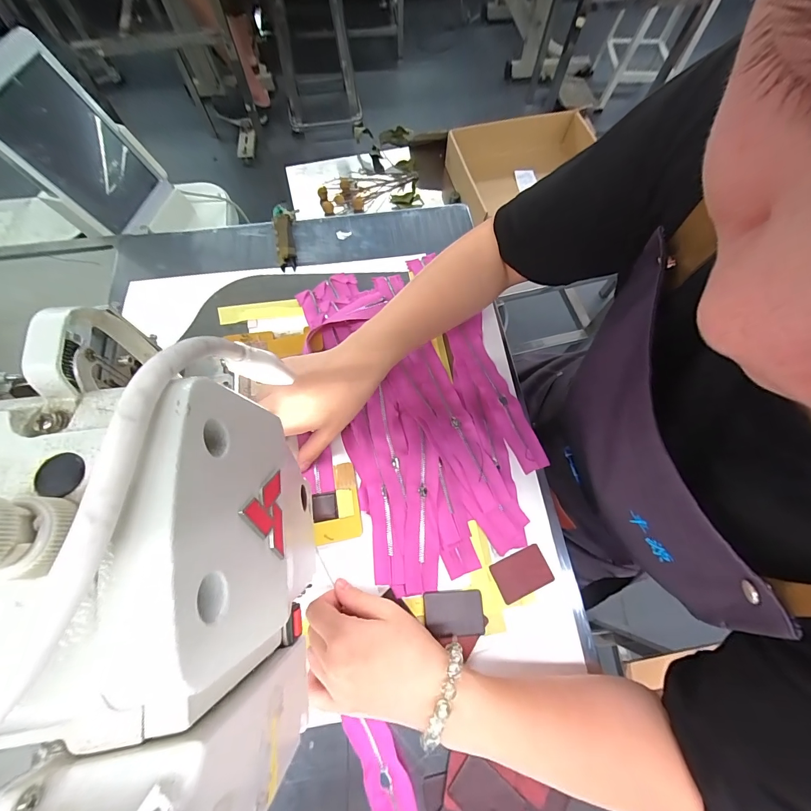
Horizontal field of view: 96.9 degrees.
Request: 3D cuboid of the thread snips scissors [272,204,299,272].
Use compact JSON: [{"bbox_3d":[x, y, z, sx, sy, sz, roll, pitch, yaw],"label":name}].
[{"bbox_3d":[-0.154,-0.217,0.463,0.029,0.012,0.099,-8,70,-4],"label":"thread snips scissors"}]

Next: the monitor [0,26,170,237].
[{"bbox_3d":[-0.442,-0.344,0.487,0.025,0.206,0.148,10,69,21],"label":"monitor"}]

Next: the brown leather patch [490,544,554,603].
[{"bbox_3d":[0.107,0.154,0.331,0.051,0.004,0.035,-22,71,-9],"label":"brown leather patch"}]

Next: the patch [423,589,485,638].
[{"bbox_3d":[0.043,0.184,0.317,0.052,0.004,0.035,-2,69,-2],"label":"patch"}]

